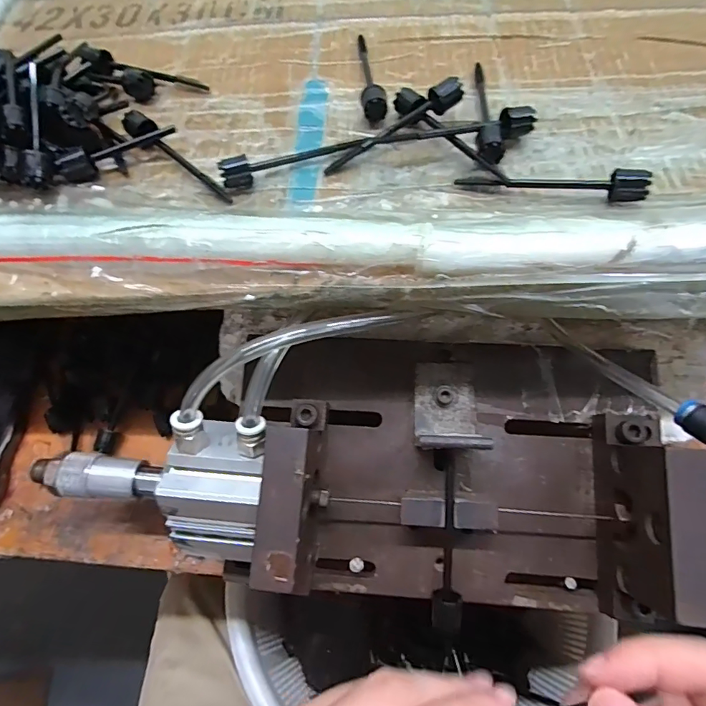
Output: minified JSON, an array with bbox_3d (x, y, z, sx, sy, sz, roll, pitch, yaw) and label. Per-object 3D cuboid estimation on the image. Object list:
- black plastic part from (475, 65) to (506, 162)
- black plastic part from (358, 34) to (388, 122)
[{"bbox_3d":[0.075,-0.139,0.258,0.013,0.013,0.095,2,61,5],"label":"black plastic part"},{"bbox_3d":[0.011,-0.172,0.279,0.014,0.012,0.083,-4,61,2],"label":"black plastic part"}]

